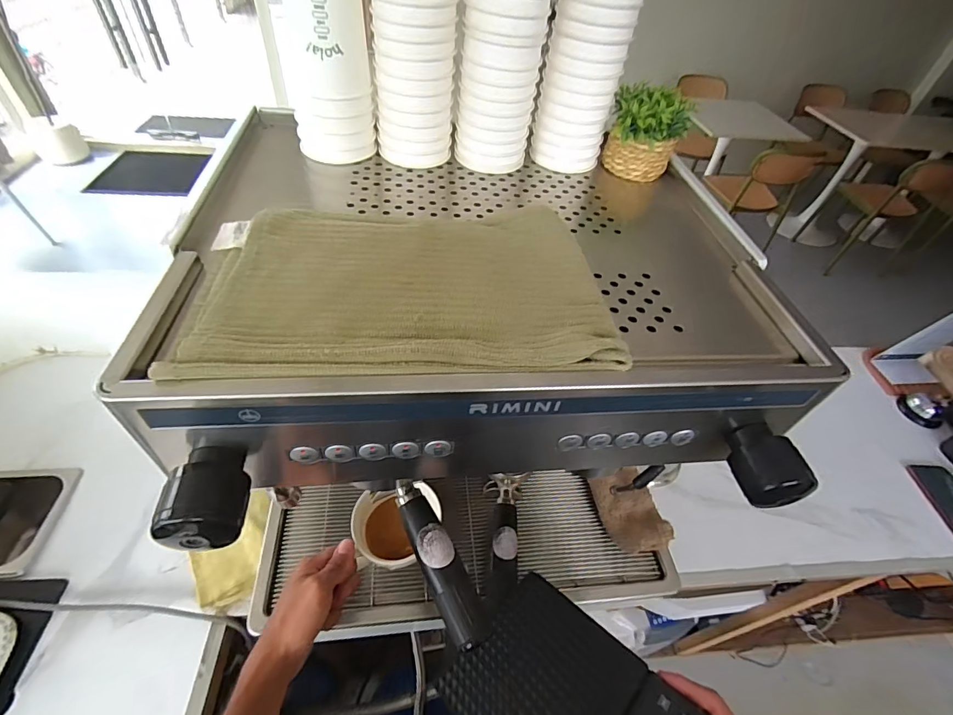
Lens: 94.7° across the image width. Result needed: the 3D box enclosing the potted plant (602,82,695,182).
[{"bbox_3d":[0.204,-0.272,0.533,0.083,0.089,0.075,19,48,10],"label":"potted plant"}]

